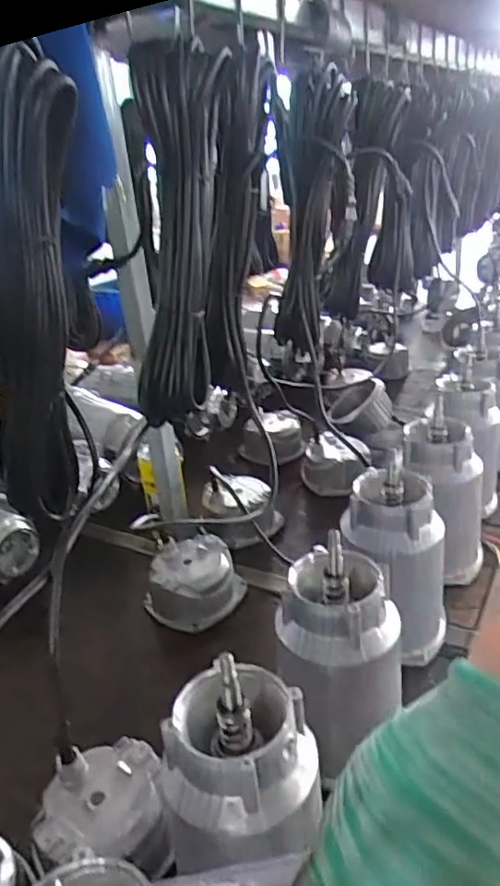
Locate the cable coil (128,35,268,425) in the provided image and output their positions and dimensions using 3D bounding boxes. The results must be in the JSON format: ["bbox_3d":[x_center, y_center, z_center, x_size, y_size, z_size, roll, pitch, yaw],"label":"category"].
[{"bbox_3d":[-0.047,-0.210,0.634,0.085,0.325,0.196,7,28,23],"label":"cable coil"}]

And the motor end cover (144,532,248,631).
[{"bbox_3d":[-0.082,0.197,0.875,0.119,0.084,0.119,9,29,28],"label":"motor end cover"}]

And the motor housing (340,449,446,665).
[{"bbox_3d":[0.180,0.146,0.758,0.119,0.231,0.119,-4,26,2],"label":"motor housing"}]

